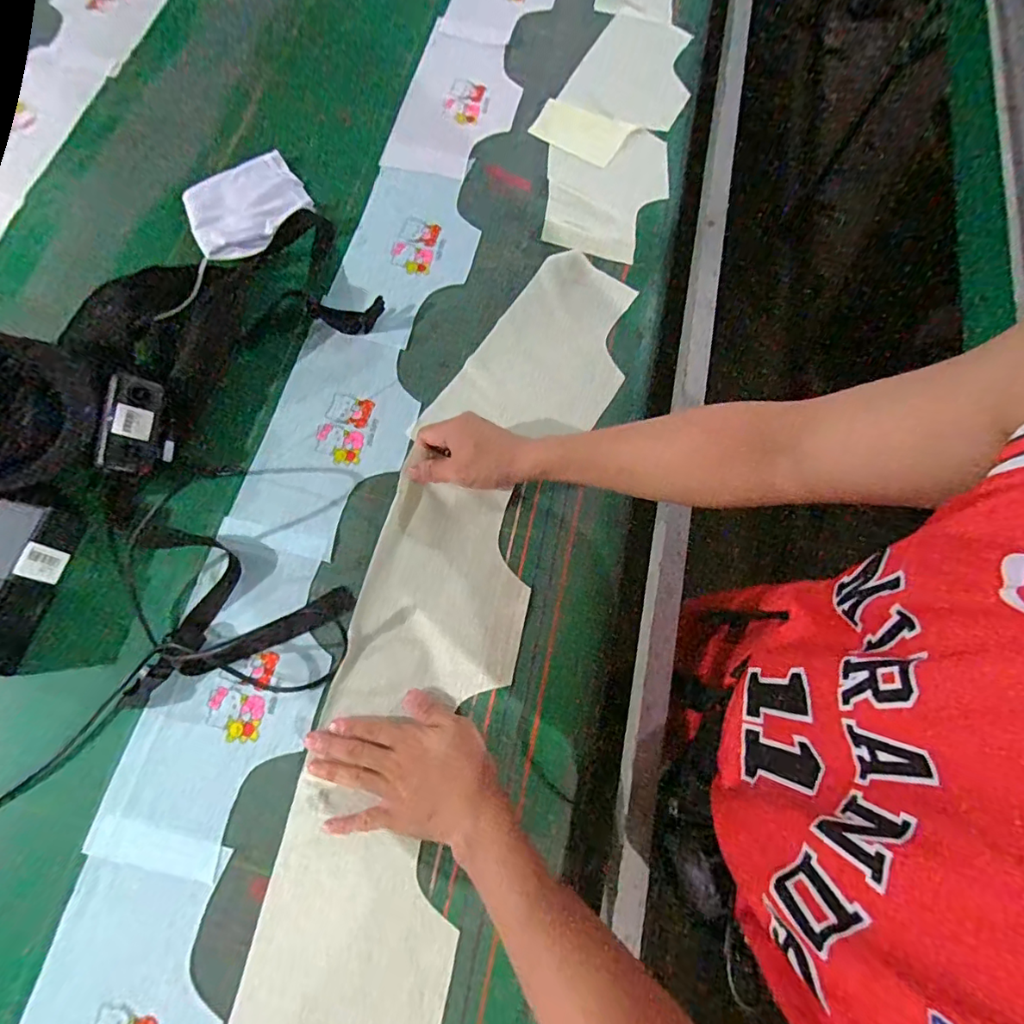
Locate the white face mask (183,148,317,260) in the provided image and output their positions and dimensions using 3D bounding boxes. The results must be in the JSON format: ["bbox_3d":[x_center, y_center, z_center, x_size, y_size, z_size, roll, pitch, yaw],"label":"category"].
[{"bbox_3d":[-0.327,-0.378,0.655,0.147,0.034,0.147,-34,76,-12],"label":"white face mask"}]

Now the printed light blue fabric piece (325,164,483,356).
[{"bbox_3d":[-0.130,-0.324,0.658,0.153,0.009,0.254,15,72,3],"label":"printed light blue fabric piece"}]

